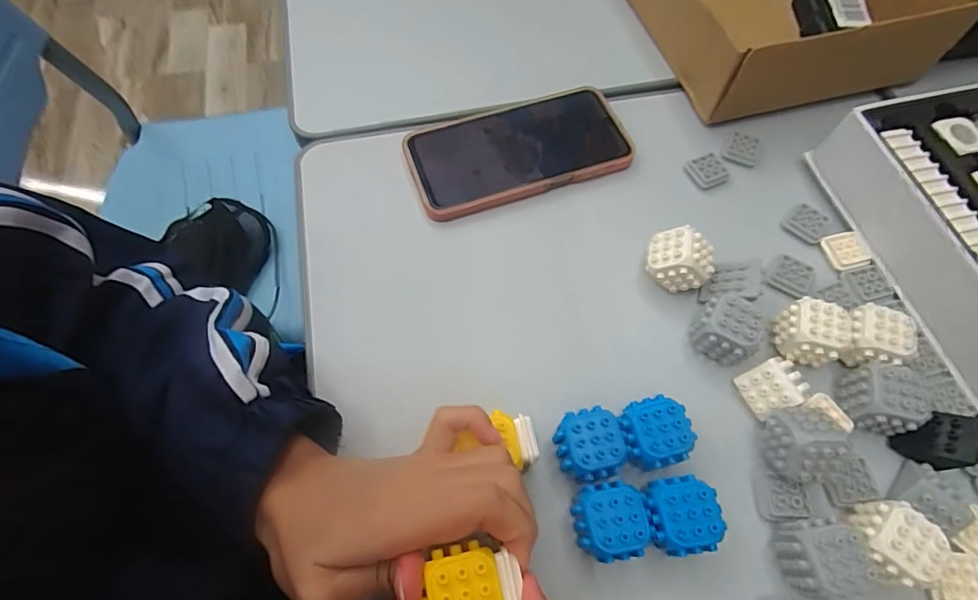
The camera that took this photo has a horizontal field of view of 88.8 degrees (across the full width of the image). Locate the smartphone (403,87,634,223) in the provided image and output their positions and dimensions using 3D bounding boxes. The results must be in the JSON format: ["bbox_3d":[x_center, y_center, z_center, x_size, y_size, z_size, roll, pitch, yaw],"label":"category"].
[{"bbox_3d":[0.023,-0.118,0.391,0.168,0.016,0.083,-18,67,-6],"label":"smartphone"}]

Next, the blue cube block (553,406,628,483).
[{"bbox_3d":[0.056,0.084,0.283,0.036,0.034,0.036,-10,66,-3],"label":"blue cube block"}]

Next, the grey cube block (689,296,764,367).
[{"bbox_3d":[0.148,0.020,0.313,0.037,0.034,0.030,34,71,15],"label":"grey cube block"}]

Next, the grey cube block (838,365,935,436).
[{"bbox_3d":[0.230,0.059,0.295,0.032,0.031,0.036,9,66,6],"label":"grey cube block"}]

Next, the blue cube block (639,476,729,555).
[{"bbox_3d":[0.100,0.116,0.267,0.037,0.034,0.036,-8,66,-2],"label":"blue cube block"}]

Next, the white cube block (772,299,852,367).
[{"bbox_3d":[0.200,0.021,0.312,0.034,0.032,0.034,6,66,4],"label":"white cube block"}]

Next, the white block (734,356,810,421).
[{"bbox_3d":[0.173,0.054,0.305,0.030,0.022,0.028,-22,67,-8],"label":"white block"}]

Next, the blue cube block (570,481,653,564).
[{"bbox_3d":[0.063,0.118,0.266,0.035,0.035,0.035,-13,66,-4],"label":"blue cube block"}]

